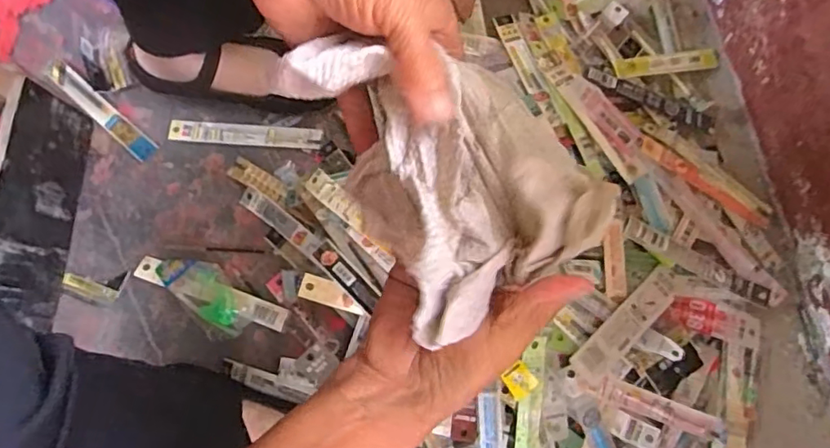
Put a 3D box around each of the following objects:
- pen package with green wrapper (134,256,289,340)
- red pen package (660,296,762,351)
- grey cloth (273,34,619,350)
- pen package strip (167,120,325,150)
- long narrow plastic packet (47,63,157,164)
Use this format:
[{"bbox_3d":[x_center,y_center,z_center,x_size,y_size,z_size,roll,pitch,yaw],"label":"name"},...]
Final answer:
[{"bbox_3d":[-0.226,0.079,0.596,0.167,0.020,0.061,31,77,6],"label":"pen package with green wrapper"},{"bbox_3d":[0.317,0.101,0.584,0.109,0.014,0.037,15,76,2],"label":"red pen package"},{"bbox_3d":[0.010,-0.030,0.250,0.099,0.051,0.140,-39,81,-10],"label":"grey cloth"},{"bbox_3d":[-0.200,-0.105,0.647,0.176,0.008,0.024,4,76,-1],"label":"pen package strip"},{"bbox_3d":[-0.374,-0.134,0.649,0.169,0.006,0.028,40,78,7],"label":"long narrow plastic packet"}]

